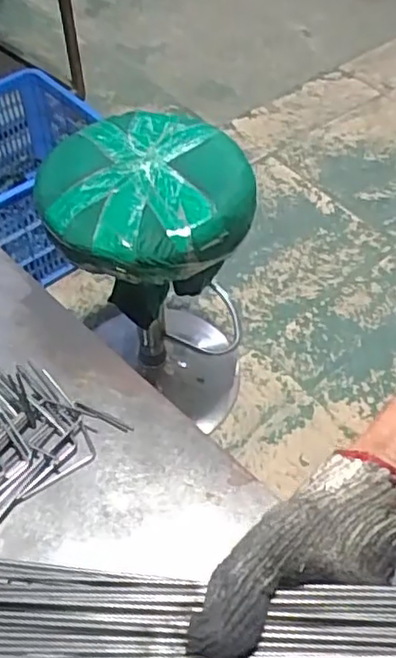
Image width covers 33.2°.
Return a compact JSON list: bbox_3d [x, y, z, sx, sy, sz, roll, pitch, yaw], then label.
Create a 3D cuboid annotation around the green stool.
[{"bbox_3d":[-0.078,-0.073,1.232,0.319,0.593,0.314,7,52,6],"label":"green stool"}]

